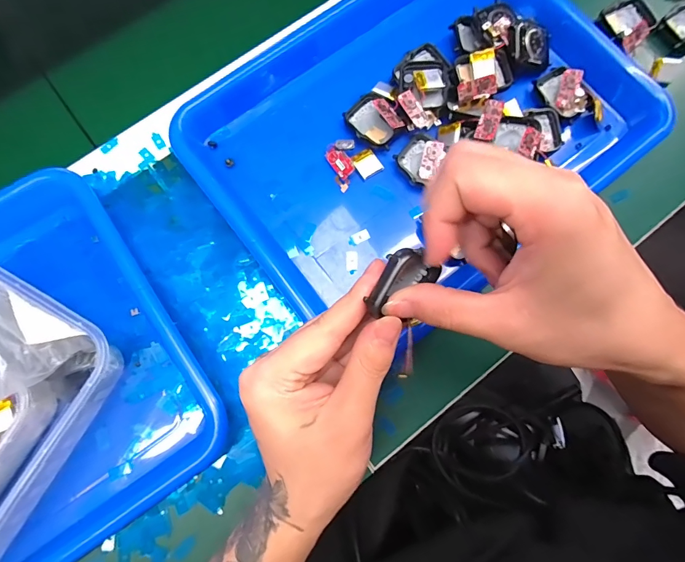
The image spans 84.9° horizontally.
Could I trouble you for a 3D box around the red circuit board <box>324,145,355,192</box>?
[{"bbox_3d":[-0.001,-0.092,0.297,0.018,0.006,0.037,-29,77,29],"label":"red circuit board"}]

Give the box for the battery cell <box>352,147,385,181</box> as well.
[{"bbox_3d":[0.020,-0.095,0.301,0.020,0.004,0.022,-32,81,-6],"label":"battery cell"}]

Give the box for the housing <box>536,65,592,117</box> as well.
[{"bbox_3d":[0.183,-0.157,0.308,0.030,0.010,0.045,-22,80,-5],"label":"housing"}]

